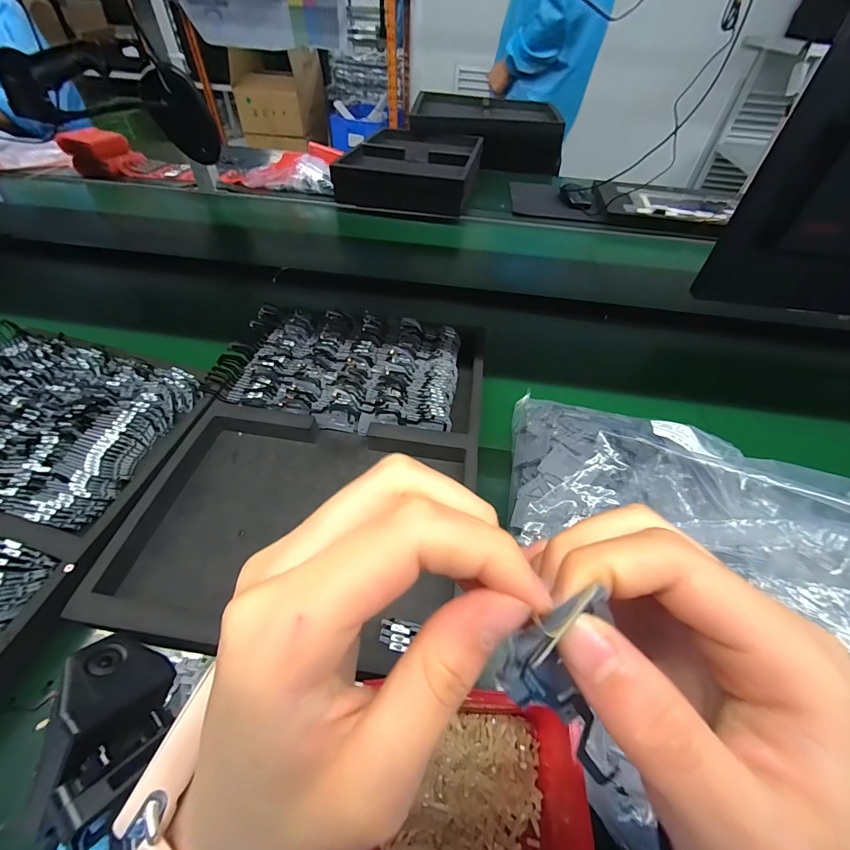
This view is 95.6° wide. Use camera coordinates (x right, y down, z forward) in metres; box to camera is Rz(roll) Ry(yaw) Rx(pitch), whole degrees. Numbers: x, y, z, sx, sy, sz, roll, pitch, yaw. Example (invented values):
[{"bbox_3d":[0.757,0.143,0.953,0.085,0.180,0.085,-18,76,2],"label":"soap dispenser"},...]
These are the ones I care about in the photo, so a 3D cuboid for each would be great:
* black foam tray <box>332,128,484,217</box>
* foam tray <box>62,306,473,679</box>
[{"bbox_3d":[-0.022,-0.655,0.978,0.299,0.078,0.410,10,49,5],"label":"black foam tray"},{"bbox_3d":[-0.101,0.009,0.421,0.312,0.046,0.418,7,49,3],"label":"foam tray"}]

